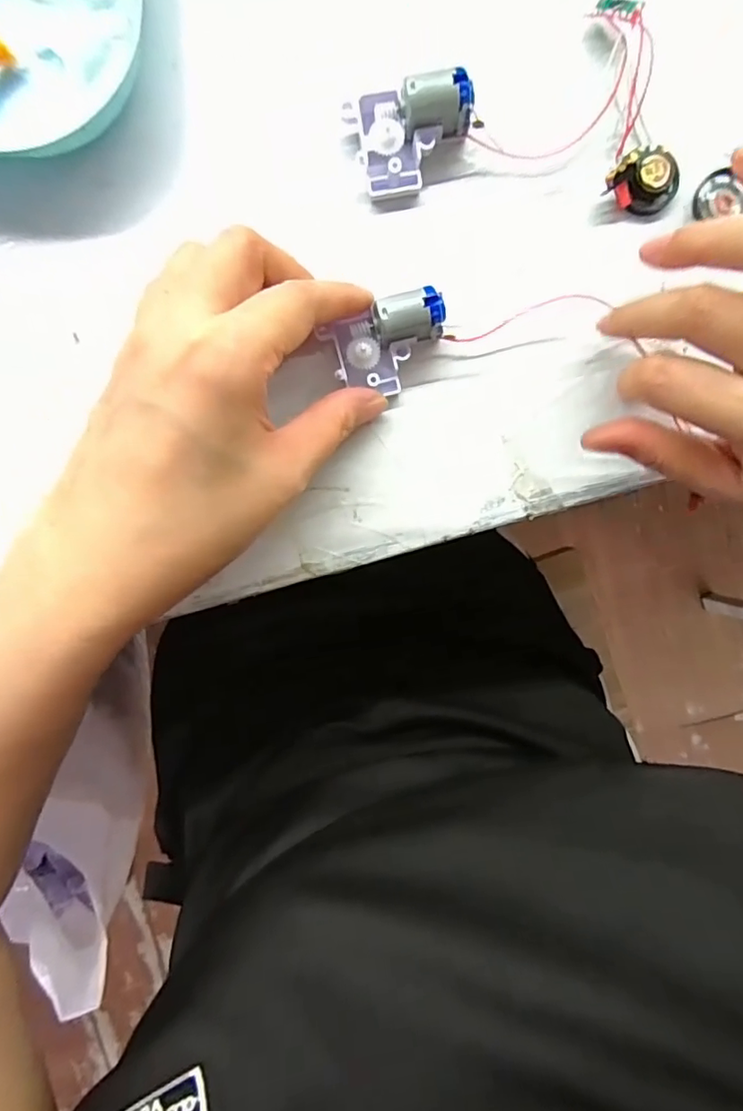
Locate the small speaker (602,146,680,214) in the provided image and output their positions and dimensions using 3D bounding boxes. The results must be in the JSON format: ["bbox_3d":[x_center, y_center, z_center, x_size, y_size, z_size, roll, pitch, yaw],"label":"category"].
[{"bbox_3d":[0.114,-0.154,0.222,0.025,0.012,0.028,44,91,-4],"label":"small speaker"}]

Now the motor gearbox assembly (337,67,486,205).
[{"bbox_3d":[0.017,-0.168,0.214,0.047,0.021,0.034,-19,94,-1],"label":"motor gearbox assembly"}]

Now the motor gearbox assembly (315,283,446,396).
[{"bbox_3d":[0.008,-0.084,0.217,0.048,0.016,0.031,-19,96,-1],"label":"motor gearbox assembly"}]

